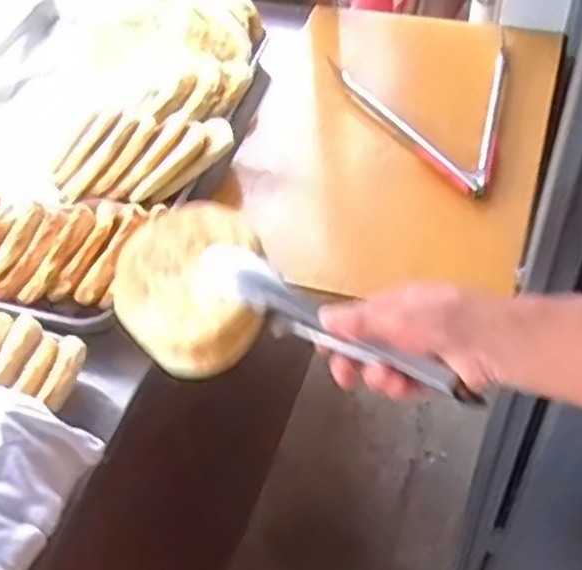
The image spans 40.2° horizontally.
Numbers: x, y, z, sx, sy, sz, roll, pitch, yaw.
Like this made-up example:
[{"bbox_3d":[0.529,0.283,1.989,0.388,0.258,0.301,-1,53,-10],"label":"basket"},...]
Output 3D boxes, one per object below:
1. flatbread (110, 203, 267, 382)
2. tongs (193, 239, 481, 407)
[{"bbox_3d":[-0.083,0.003,0.655,0.131,0.026,0.136,-6,72,20],"label":"flatbread"},{"bbox_3d":[0.029,0.038,0.608,0.243,0.063,0.034,28,58,24],"label":"tongs"}]

